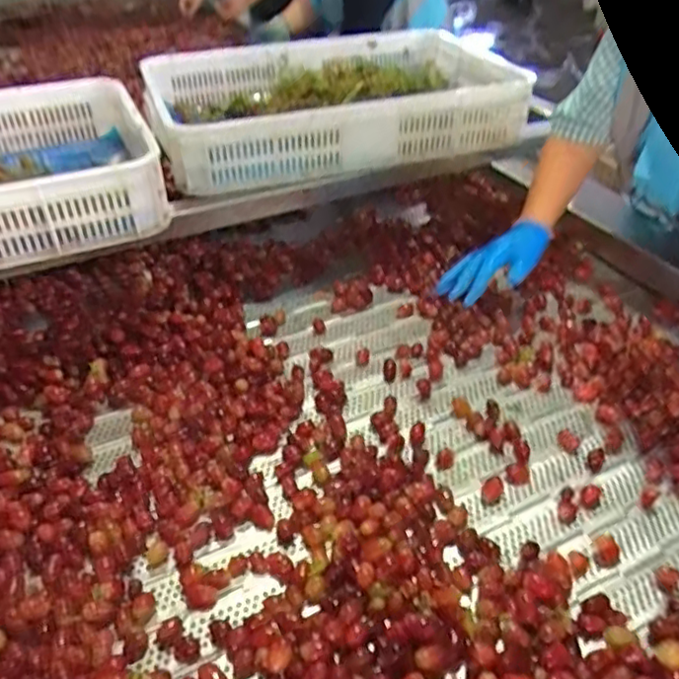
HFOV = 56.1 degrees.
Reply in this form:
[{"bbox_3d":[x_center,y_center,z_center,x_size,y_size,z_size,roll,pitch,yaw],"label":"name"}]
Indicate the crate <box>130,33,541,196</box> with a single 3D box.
[{"bbox_3d":[-0.022,-0.384,1.004,0.560,0.117,0.385,-17,38,-17],"label":"crate"}]

